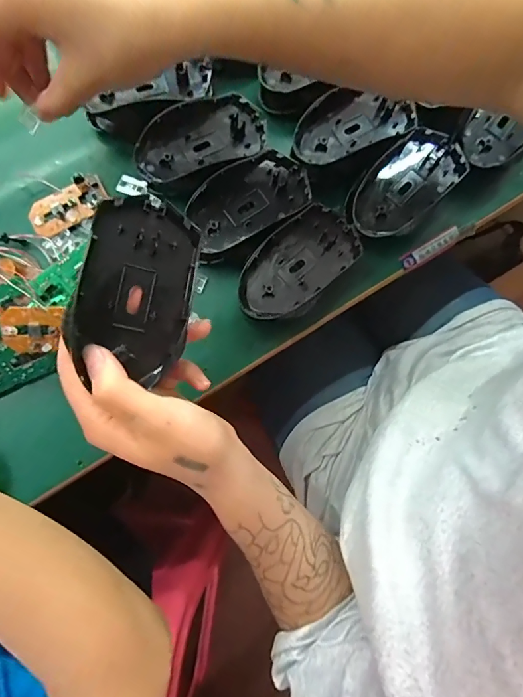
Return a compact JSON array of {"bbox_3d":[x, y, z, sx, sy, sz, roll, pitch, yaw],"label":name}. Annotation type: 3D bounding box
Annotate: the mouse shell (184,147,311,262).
[{"bbox_3d":[-0.012,-0.125,0.345,0.107,0.017,0.066,-28,82,-6],"label":"mouse shell"}]

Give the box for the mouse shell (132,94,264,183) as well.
[{"bbox_3d":[-0.053,-0.181,0.350,0.112,0.025,0.052,-22,81,-5],"label":"mouse shell"}]

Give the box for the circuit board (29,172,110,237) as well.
[{"bbox_3d":[-0.168,-0.125,0.353,0.067,0.016,0.034,-28,82,-6],"label":"circuit board"}]

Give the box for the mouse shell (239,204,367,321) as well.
[{"bbox_3d":[0.030,-0.070,0.336,0.115,0.023,0.061,-44,84,-8],"label":"mouse shell"}]

